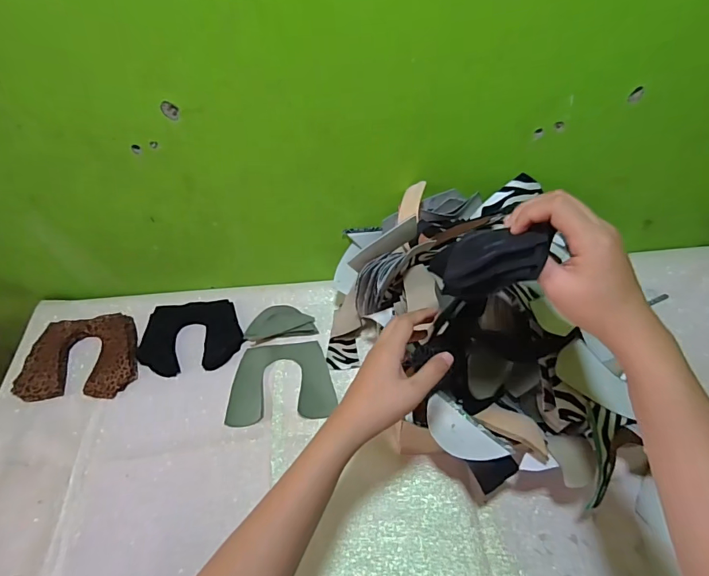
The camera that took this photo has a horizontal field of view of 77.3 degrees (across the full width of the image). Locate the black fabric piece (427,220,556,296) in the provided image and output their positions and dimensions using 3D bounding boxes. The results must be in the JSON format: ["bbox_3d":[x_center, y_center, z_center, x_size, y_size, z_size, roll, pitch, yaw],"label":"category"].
[{"bbox_3d":[0.103,-0.020,0.330,0.084,0.022,0.044,-20,76,20],"label":"black fabric piece"}]

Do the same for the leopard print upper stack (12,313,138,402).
[{"bbox_3d":[-0.432,0.109,0.705,0.162,0.031,0.142,-10,53,-5],"label":"leopard print upper stack"}]

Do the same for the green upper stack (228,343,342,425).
[{"bbox_3d":[-0.111,0.140,0.670,0.156,0.008,0.127,-6,52,-1],"label":"green upper stack"}]

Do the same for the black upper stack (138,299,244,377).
[{"bbox_3d":[-0.268,0.078,0.724,0.161,0.017,0.122,-9,52,-4],"label":"black upper stack"}]

